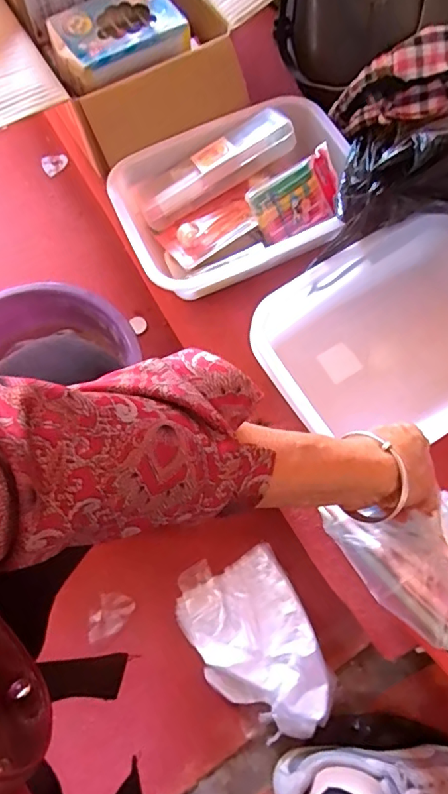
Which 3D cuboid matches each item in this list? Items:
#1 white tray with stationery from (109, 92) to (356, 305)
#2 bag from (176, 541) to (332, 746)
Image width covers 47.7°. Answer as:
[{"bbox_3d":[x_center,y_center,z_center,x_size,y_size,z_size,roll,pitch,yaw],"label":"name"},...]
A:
[{"bbox_3d":[0.015,-0.247,0.633,0.285,0.070,0.217,-23,70,-7],"label":"white tray with stationery"},{"bbox_3d":[0.035,0.299,0.624,0.143,0.065,0.214,-26,71,-8],"label":"bag"}]

